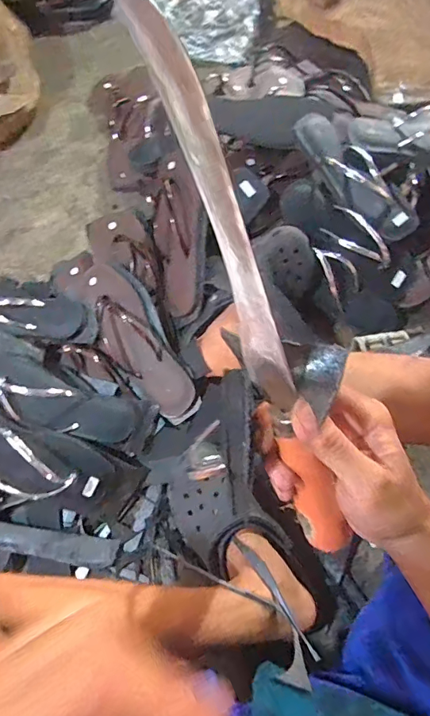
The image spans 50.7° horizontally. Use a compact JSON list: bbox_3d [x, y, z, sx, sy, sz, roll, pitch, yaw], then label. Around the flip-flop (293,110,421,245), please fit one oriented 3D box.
[{"bbox_3d":[0.209,-0.271,0.666,0.084,0.042,0.232,-41,88,-13],"label":"flip-flop"}]

